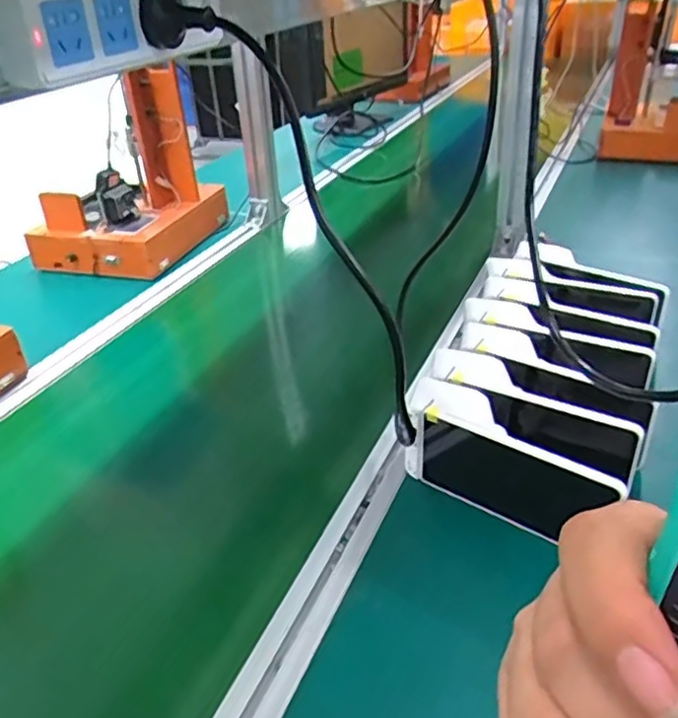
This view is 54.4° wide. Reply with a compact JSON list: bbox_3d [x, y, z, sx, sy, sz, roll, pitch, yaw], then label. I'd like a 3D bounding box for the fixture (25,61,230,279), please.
[{"bbox_3d":[-0.348,-0.306,1.065,0.216,0.254,0.262,7,34,17],"label":"fixture"}]

